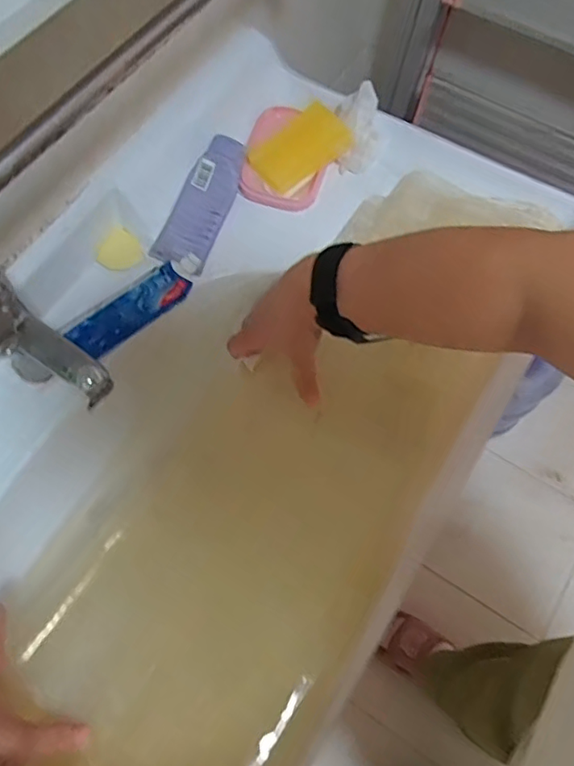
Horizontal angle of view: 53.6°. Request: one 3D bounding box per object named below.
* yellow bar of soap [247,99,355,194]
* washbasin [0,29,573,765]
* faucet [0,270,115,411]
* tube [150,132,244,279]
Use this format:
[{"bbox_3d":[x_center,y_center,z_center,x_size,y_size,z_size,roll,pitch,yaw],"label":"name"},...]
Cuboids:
[{"bbox_3d":[0.016,-0.271,0.658,0.112,0.016,0.065,-41,100,-7],"label":"yellow bar of soap"},{"bbox_3d":[-0.086,0.003,0.566,0.428,0.159,0.789,32,69,10],"label":"washbasin"},{"bbox_3d":[-0.209,-0.039,0.451,0.129,0.099,0.054,35,72,15],"label":"faucet"},{"bbox_3d":[-0.092,-0.201,0.638,0.056,0.025,0.157,23,81,6],"label":"tube"}]

